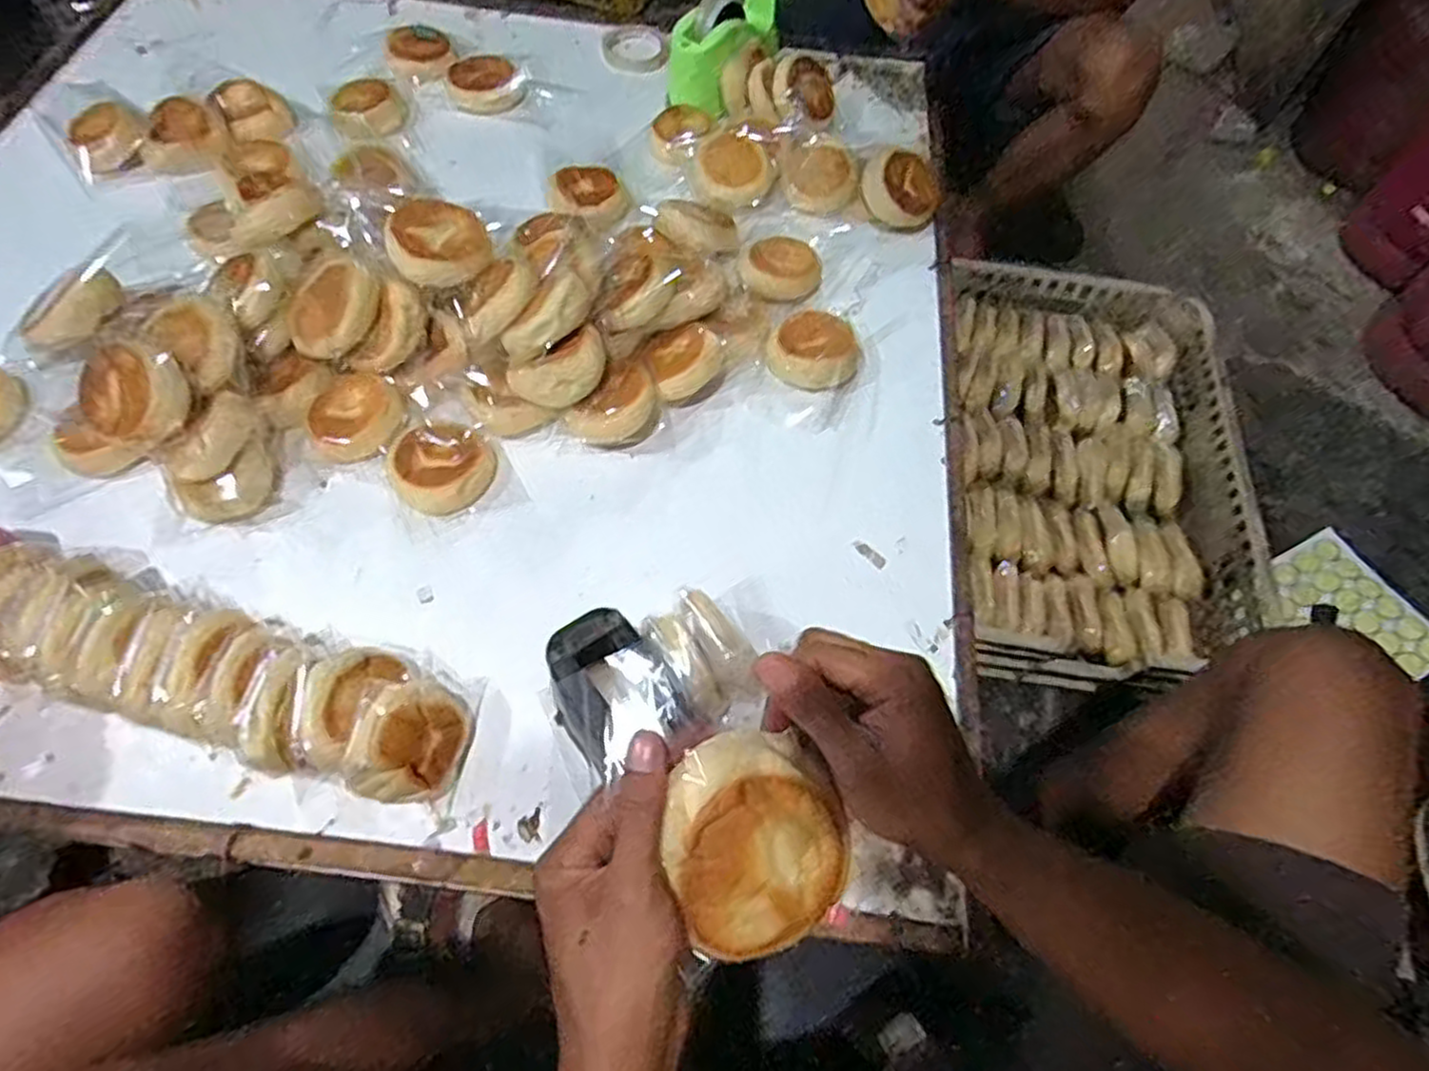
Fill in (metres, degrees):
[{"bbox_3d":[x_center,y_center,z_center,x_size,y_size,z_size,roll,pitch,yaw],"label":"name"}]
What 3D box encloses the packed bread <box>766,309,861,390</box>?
[{"bbox_3d":[0.107,-0.202,0.816,0.096,0.034,0.094,1,61,-2],"label":"packed bread"}]

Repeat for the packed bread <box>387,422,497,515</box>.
[{"bbox_3d":[-0.263,-0.069,0.734,0.093,0.026,0.085,1,61,-2],"label":"packed bread"}]

